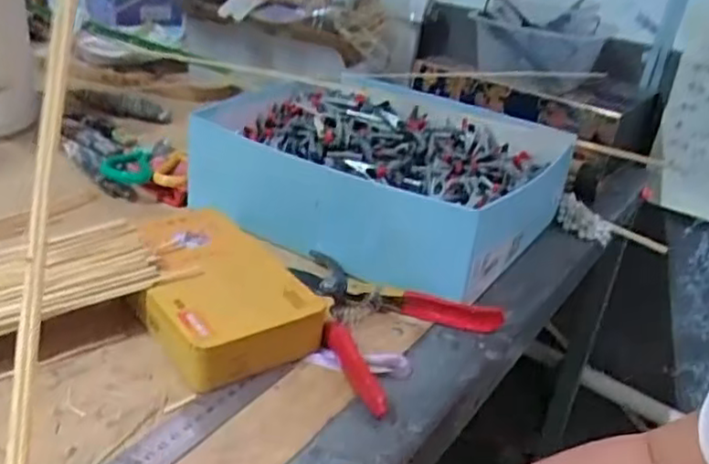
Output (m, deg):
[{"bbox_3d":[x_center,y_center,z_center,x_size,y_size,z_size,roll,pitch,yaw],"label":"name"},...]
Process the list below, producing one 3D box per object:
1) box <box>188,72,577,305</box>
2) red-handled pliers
[{"bbox_3d":[0.038,-0.071,0.703,0.327,0.086,0.326,20,30,21],"label":"box"},{"bbox_3d":[0.006,0.059,0.540,0.168,0.024,0.158,27,34,33],"label":"red-handled pliers"}]

